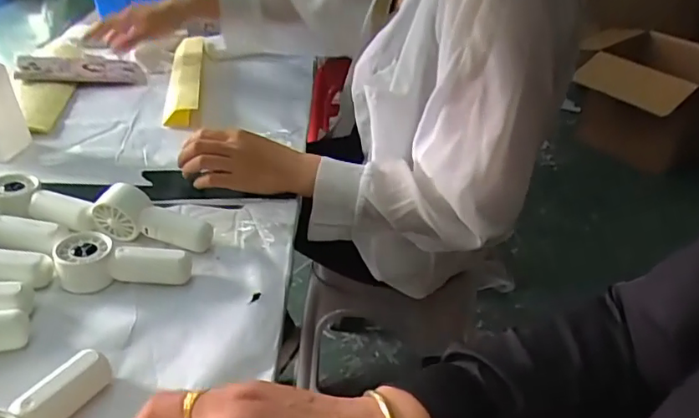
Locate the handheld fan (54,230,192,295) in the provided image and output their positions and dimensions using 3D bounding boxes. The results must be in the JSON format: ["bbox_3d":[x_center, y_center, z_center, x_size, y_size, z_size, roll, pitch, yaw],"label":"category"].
[{"bbox_3d":[-0.195,0.044,0.484,0.109,0.032,0.044,-4,36,-10],"label":"handheld fan"}]

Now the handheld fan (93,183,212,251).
[{"bbox_3d":[-0.187,0.014,0.530,0.112,0.051,0.033,18,34,-9],"label":"handheld fan"}]

